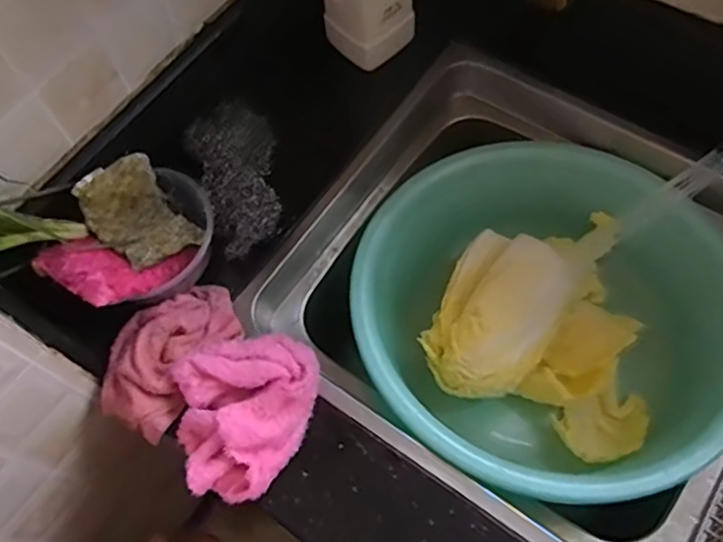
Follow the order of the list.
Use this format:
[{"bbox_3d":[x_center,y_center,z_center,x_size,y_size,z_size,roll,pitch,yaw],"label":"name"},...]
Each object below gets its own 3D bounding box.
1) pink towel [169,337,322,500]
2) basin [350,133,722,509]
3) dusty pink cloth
[{"bbox_3d":[-0.096,0.124,0.559,0.120,0.038,0.131,-9,65,-1],"label":"pink towel"},{"bbox_3d":[0.172,0.057,0.666,0.341,0.135,0.342,-1,65,3],"label":"basin"},{"bbox_3d":[-0.178,0.073,0.595,0.087,0.043,0.145,34,71,17],"label":"dusty pink cloth"}]

